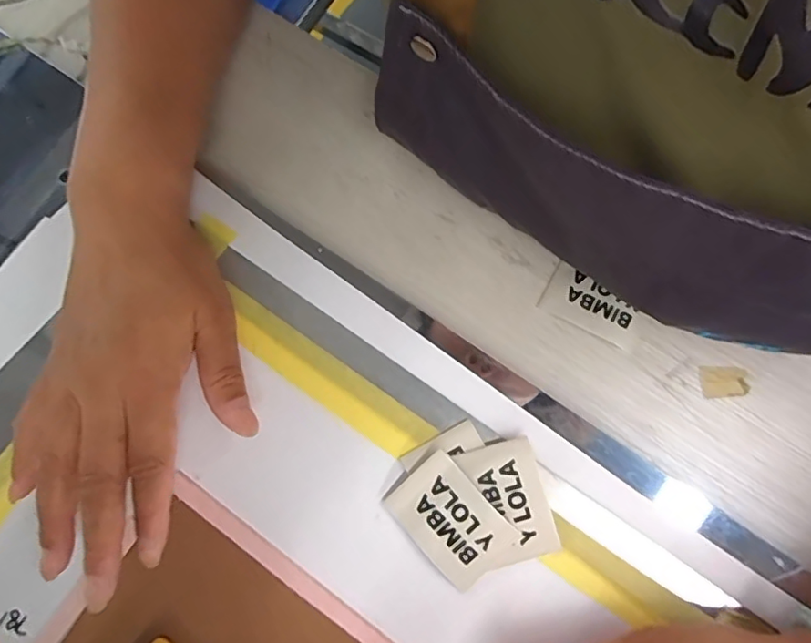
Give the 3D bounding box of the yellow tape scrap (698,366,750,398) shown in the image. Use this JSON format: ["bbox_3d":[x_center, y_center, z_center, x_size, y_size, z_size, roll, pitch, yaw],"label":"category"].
[{"bbox_3d":[0.175,0.033,0.298,0.024,0.004,0.017,-3,75,-1],"label":"yellow tape scrap"}]

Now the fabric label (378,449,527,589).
[{"bbox_3d":[0.022,0.097,0.266,0.040,0.007,0.057,-44,79,5],"label":"fabric label"}]

